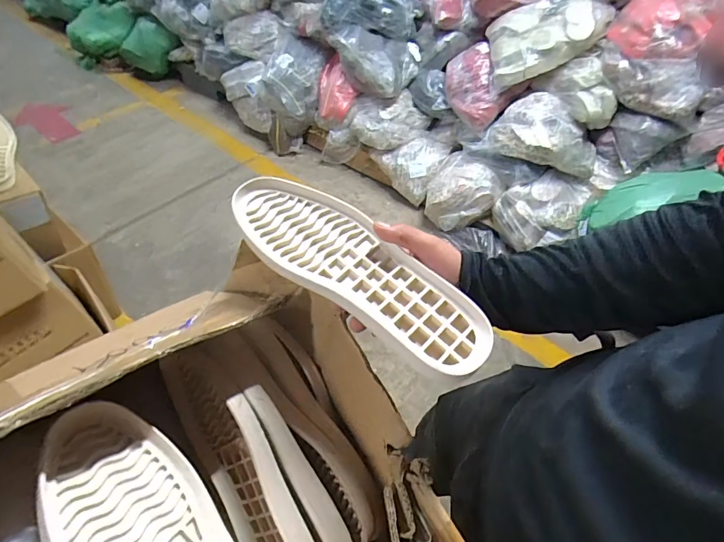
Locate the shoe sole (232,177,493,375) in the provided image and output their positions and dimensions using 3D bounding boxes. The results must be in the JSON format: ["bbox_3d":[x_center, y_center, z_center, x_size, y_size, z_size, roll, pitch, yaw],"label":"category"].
[{"bbox_3d":[-0.009,-0.007,0.389,0.280,0.023,0.094,36,55,20],"label":"shoe sole"}]

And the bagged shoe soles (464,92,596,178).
[{"bbox_3d":[0.668,-0.498,1.545,0.419,0.208,0.193,30,53,19],"label":"bagged shoe soles"}]

